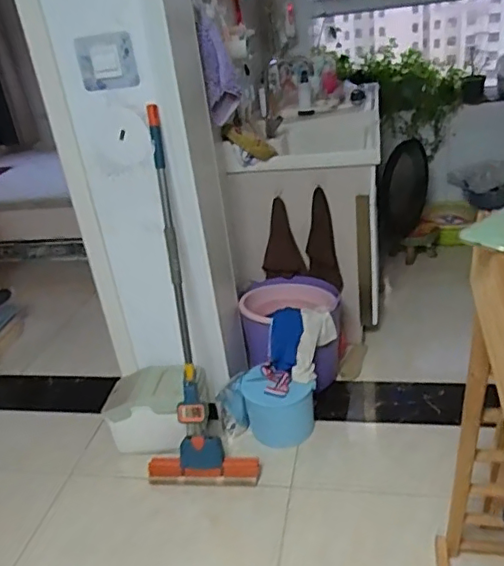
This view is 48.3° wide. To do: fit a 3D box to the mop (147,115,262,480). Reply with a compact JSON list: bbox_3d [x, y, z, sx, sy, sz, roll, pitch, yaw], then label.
[{"bbox_3d":[-0.211,0.074,1.768,0.359,1.201,0.106,-5,8,3],"label":"mop"}]

